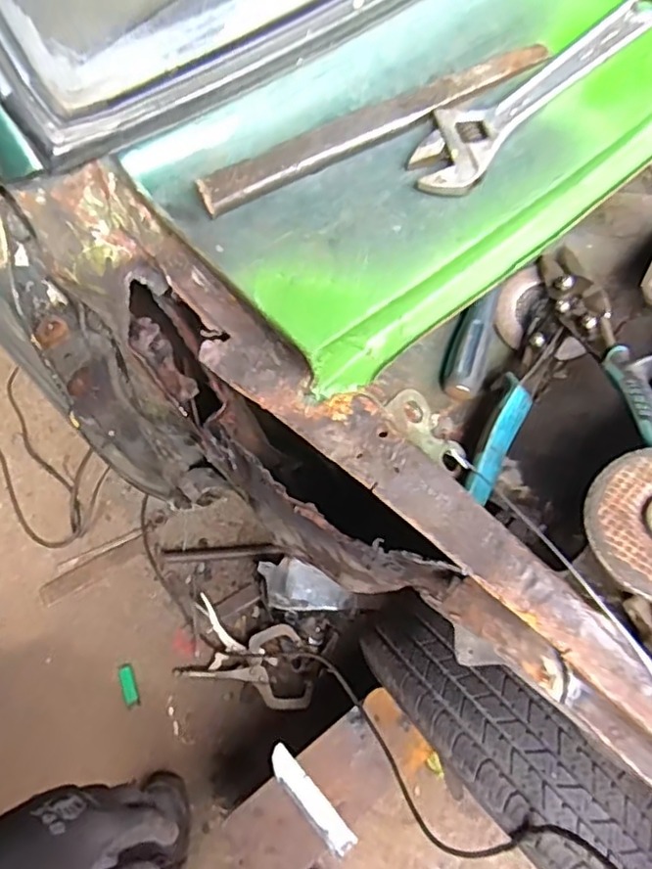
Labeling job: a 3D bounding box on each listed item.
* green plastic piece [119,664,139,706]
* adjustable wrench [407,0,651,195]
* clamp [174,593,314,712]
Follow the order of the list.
[{"bbox_3d":[-0.377,0.477,1.233,0.023,0.010,0.074,-23,71,-8],"label":"green plastic piece"},{"bbox_3d":[0.127,-0.210,0.386,0.197,0.018,0.044,-42,74,-14],"label":"adjustable wrench"},{"bbox_3d":[-0.142,0.420,1.221,0.256,0.062,0.147,17,70,7],"label":"clamp"}]

